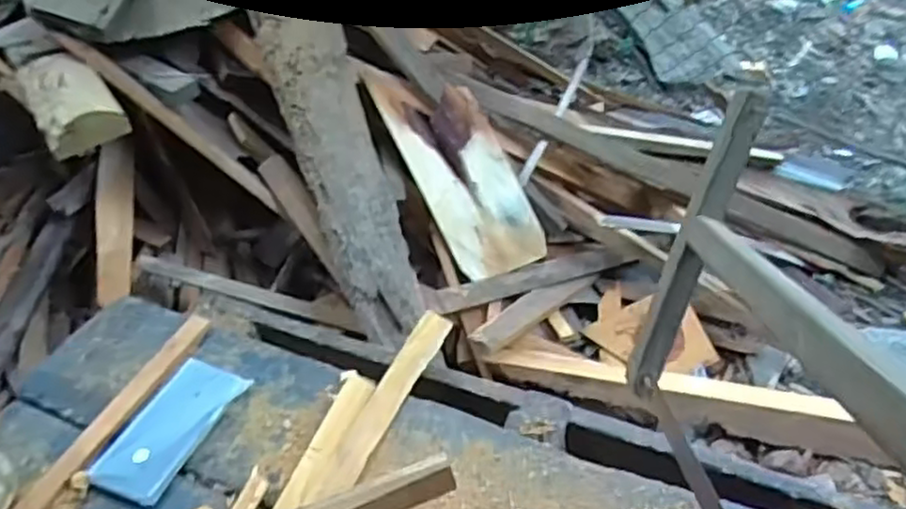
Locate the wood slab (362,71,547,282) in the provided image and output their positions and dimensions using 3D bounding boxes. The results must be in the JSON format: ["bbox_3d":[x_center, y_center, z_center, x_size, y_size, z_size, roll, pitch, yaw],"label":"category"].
[{"bbox_3d":[0.012,-0.184,1.470,0.196,0.039,0.486,-27,91,-11],"label":"wood slab"}]

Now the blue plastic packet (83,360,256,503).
[{"bbox_3d":[-0.316,0.193,0.793,0.087,0.020,0.168,17,51,22],"label":"blue plastic packet"}]

